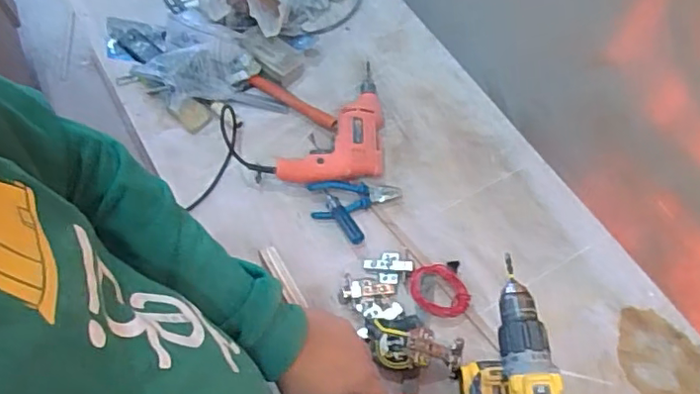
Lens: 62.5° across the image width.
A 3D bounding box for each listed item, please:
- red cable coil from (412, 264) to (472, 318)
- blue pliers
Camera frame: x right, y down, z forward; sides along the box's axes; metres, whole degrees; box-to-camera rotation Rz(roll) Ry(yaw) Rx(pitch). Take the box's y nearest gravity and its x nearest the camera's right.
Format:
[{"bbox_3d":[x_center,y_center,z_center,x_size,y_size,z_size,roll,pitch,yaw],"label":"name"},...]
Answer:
[{"bbox_3d":[0.140,0.149,0.903,0.079,0.031,0.089,-37,69,-17],"label":"red cable coil"},{"bbox_3d":[0.008,0.005,0.986,0.153,0.032,0.059,-3,63,-2],"label":"blue pliers"}]

